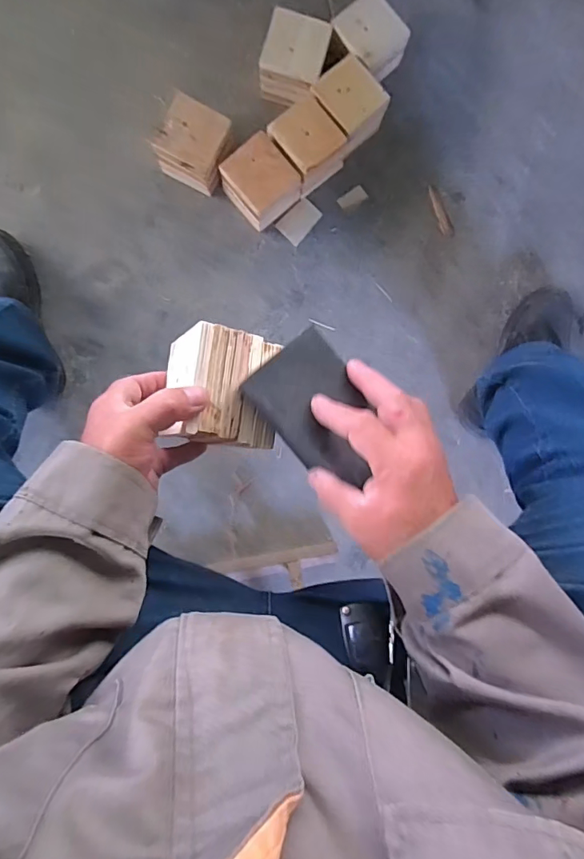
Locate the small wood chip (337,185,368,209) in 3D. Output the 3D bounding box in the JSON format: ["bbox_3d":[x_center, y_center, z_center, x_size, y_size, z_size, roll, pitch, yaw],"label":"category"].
[{"bbox_3d":[0.100,-0.385,0.784,0.049,0.004,0.025,-32,91,-1],"label":"small wood chip"}]

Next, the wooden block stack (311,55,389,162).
[{"bbox_3d":[0.087,-0.507,0.744,0.086,0.076,0.098,-38,91,-2],"label":"wooden block stack"}]

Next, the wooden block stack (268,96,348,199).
[{"bbox_3d":[0.024,-0.442,0.739,0.088,0.071,0.095,-37,91,-1],"label":"wooden block stack"}]

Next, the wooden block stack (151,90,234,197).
[{"bbox_3d":[-0.151,-0.439,0.737,0.099,0.082,0.101,24,89,-2],"label":"wooden block stack"}]

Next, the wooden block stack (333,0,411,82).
[{"bbox_3d":[0.119,-0.612,0.752,0.101,0.077,0.095,-40,91,-2],"label":"wooden block stack"}]

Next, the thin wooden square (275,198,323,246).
[{"bbox_3d":[0.014,-0.346,0.785,0.049,0.005,0.069,43,89,-1],"label":"thin wooden square"}]

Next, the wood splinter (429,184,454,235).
[{"bbox_3d":[0.249,-0.368,0.797,0.023,0.005,0.091,-22,91,-2],"label":"wood splinter"}]

